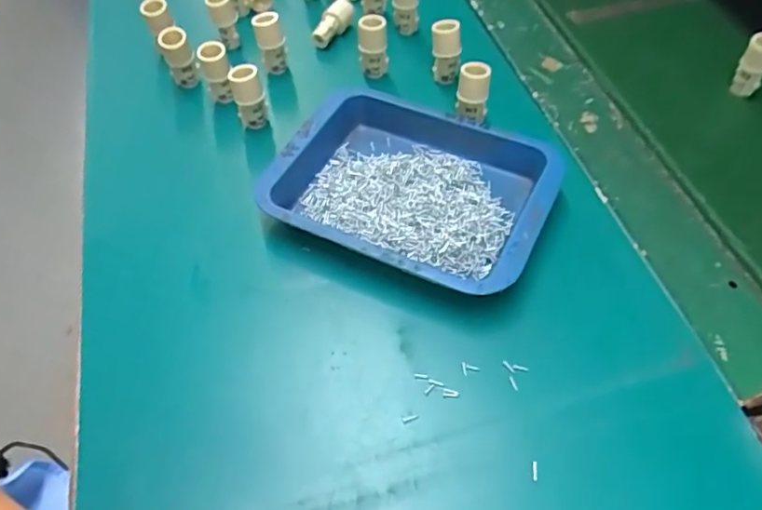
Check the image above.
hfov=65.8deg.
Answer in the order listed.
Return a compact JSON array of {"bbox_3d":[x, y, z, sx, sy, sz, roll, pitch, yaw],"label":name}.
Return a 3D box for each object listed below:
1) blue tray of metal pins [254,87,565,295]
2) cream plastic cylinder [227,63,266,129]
[{"bbox_3d":[0.016,-0.038,0.352,0.158,0.028,0.116,21,56,15],"label":"blue tray of metal pins"},{"bbox_3d":[-0.089,-0.105,0.399,0.019,0.051,0.021,-17,56,-13],"label":"cream plastic cylinder"}]

